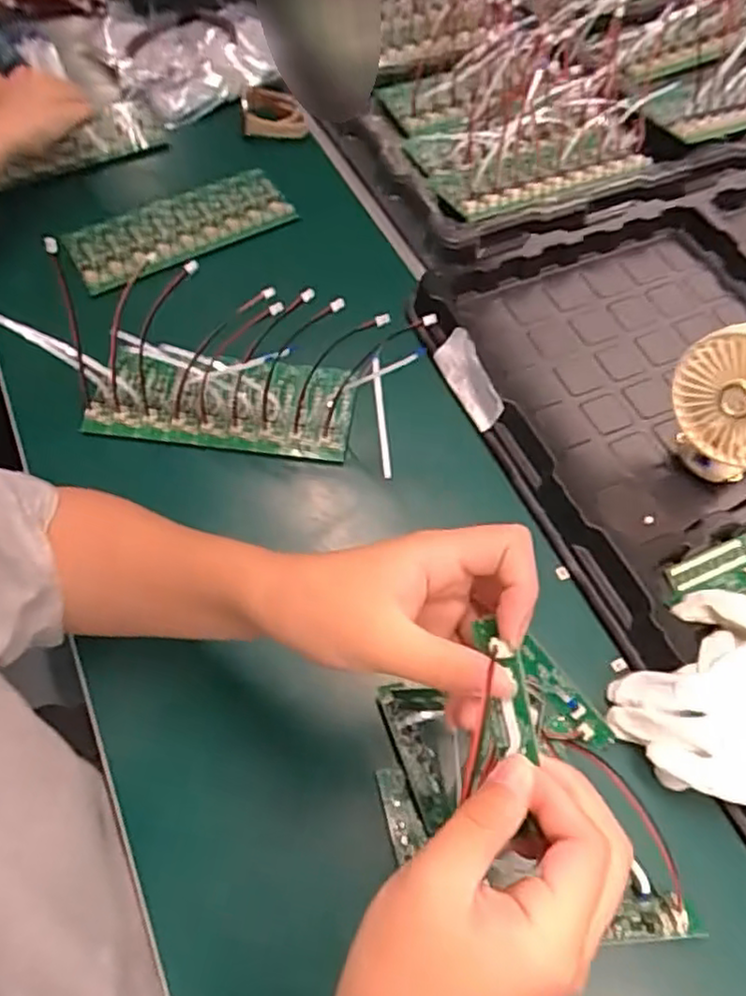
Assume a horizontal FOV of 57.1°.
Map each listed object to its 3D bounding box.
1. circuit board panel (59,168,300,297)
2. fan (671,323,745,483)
[{"bbox_3d":[-0.172,-0.240,0.608,0.189,0.011,0.079,-28,64,-15],"label":"circuit board panel"},{"bbox_3d":[0.237,-0.056,0.447,0.086,0.114,0.035,34,65,18],"label":"fan"}]

